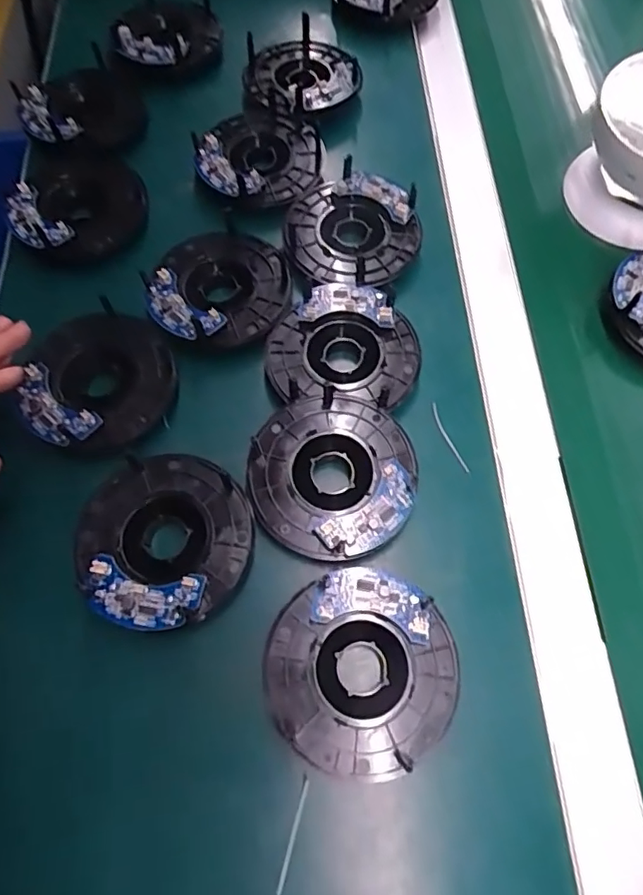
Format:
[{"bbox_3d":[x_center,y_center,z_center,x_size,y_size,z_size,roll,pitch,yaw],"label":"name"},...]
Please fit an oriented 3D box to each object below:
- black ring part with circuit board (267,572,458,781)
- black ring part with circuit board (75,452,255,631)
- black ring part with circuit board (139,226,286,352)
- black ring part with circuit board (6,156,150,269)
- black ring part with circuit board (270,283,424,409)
[{"bbox_3d":[0.021,0.122,0.299,0.098,0.031,0.101,0,66,0],"label":"black ring part with circuit board"},{"bbox_3d":[-0.091,0.054,0.329,0.098,0.029,0.101,0,66,0],"label":"black ring part with circuit board"},{"bbox_3d":[-0.072,-0.120,0.395,0.093,0.018,0.105,13,66,6],"label":"black ring part with circuit board"},{"bbox_3d":[-0.185,-0.185,0.421,0.099,0.017,0.103,0,66,0],"label":"black ring part with circuit board"},{"bbox_3d":[0.016,-0.072,0.376,0.098,0.018,0.092,4,66,2],"label":"black ring part with circuit board"}]

